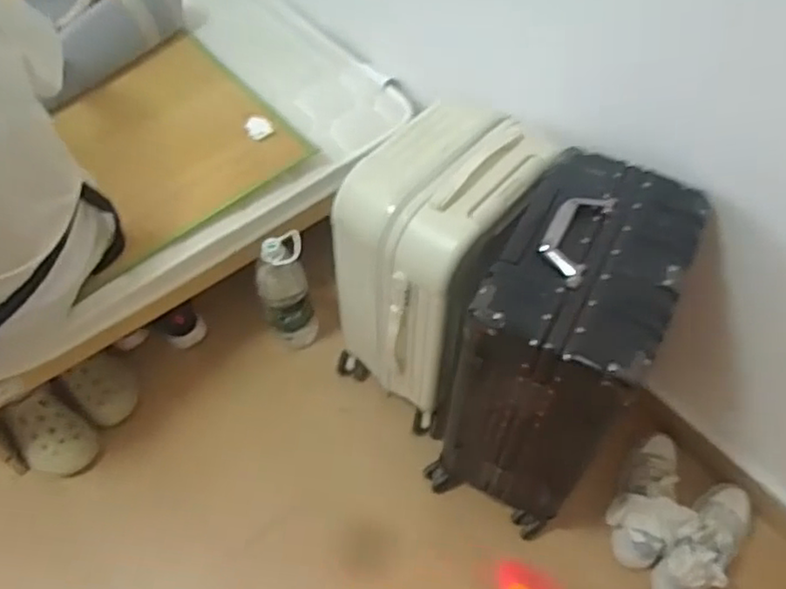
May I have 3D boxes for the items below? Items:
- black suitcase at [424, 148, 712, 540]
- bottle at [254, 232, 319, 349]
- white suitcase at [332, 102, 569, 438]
[{"bbox_3d":[0.273,0.104,1.196,0.278,0.620,0.418,24,58,16],"label":"black suitcase"},{"bbox_3d":[-0.234,0.007,1.478,0.108,0.360,0.106,0,55,0],"label":"bottle"},{"bbox_3d":[0.092,-0.032,1.332,0.267,0.615,0.341,38,63,23],"label":"white suitcase"}]

